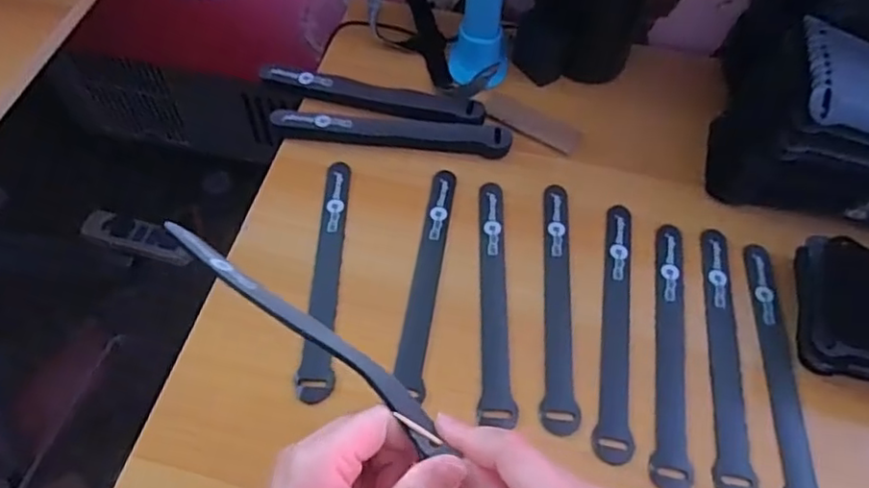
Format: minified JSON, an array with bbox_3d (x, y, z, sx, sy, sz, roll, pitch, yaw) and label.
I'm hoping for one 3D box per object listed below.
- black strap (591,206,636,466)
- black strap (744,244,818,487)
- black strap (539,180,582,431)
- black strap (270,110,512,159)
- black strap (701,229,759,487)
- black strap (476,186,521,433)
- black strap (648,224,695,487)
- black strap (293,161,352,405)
[{"bbox_3d":[0.131,0.054,0.438,0.024,0.004,0.200,9,55,8],"label":"black strap"},{"bbox_3d":[0.236,0.085,0.420,0.023,0.007,0.200,3,55,10],"label":"black strap"},{"bbox_3d":[0.091,0.038,0.448,0.024,0.004,0.198,5,55,5],"label":"black strap"},{"bbox_3d":[-0.036,-0.095,0.524,0.197,0.016,0.024,5,58,2],"label":"black strap"},{"bbox_3d":[0.202,0.073,0.429,0.024,0.005,0.200,11,56,5],"label":"black strap"},{"bbox_3d":[0.045,0.034,0.449,0.024,0.004,0.193,2,55,2],"label":"black strap"},{"bbox_3d":[0.166,0.069,0.431,0.025,0.006,0.197,11,56,7],"label":"black strap"},{"bbox_3d":[-0.077,0.018,0.454,0.024,0.004,0.199,5,55,-5],"label":"black strap"}]

